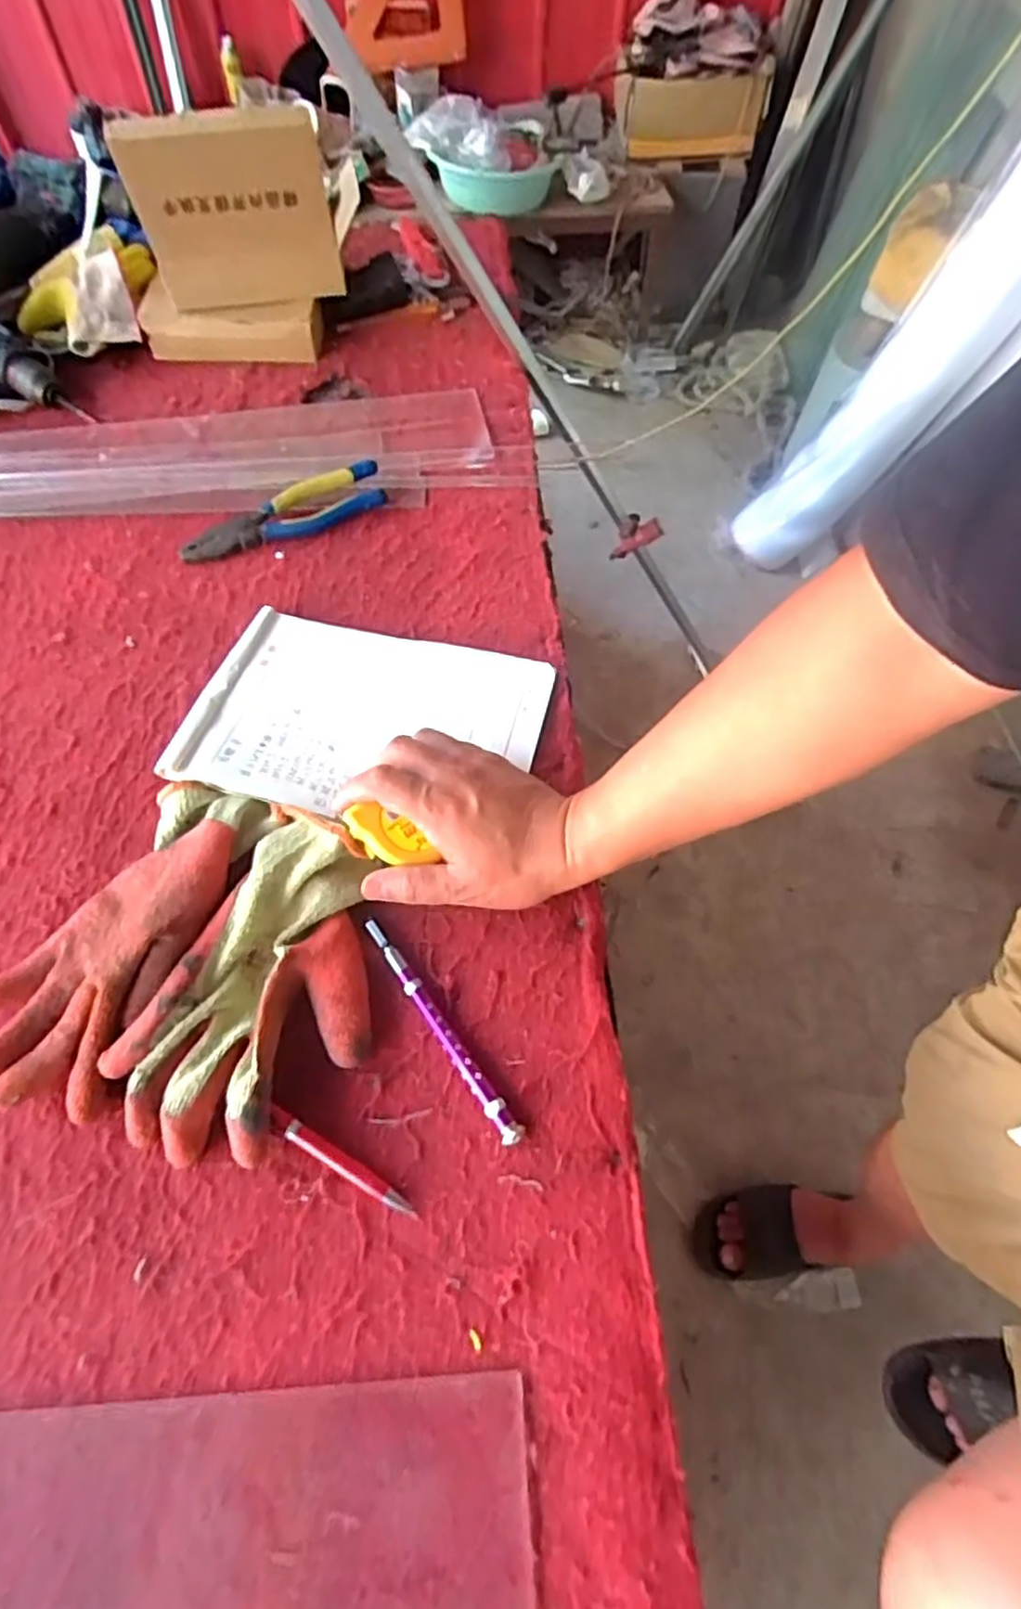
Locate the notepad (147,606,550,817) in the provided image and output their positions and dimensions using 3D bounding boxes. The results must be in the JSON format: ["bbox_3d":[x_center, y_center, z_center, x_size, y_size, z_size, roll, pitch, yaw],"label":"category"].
[{"bbox_3d":[-0.110,-0.066,0.565,0.255,0.028,0.175,13,62,8],"label":"notepad"}]

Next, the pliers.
[{"bbox_3d":[-0.209,-0.269,0.670,0.190,0.027,0.049,-28,64,-14],"label":"pliers"}]

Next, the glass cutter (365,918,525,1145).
[{"bbox_3d":[-0.044,0.138,0.454,0.012,0.012,0.162,-33,65,-16],"label":"glass cutter"}]

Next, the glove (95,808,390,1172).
[{"bbox_3d":[-0.146,0.113,0.457,0.126,0.036,0.210,22,64,13],"label":"glove"}]

